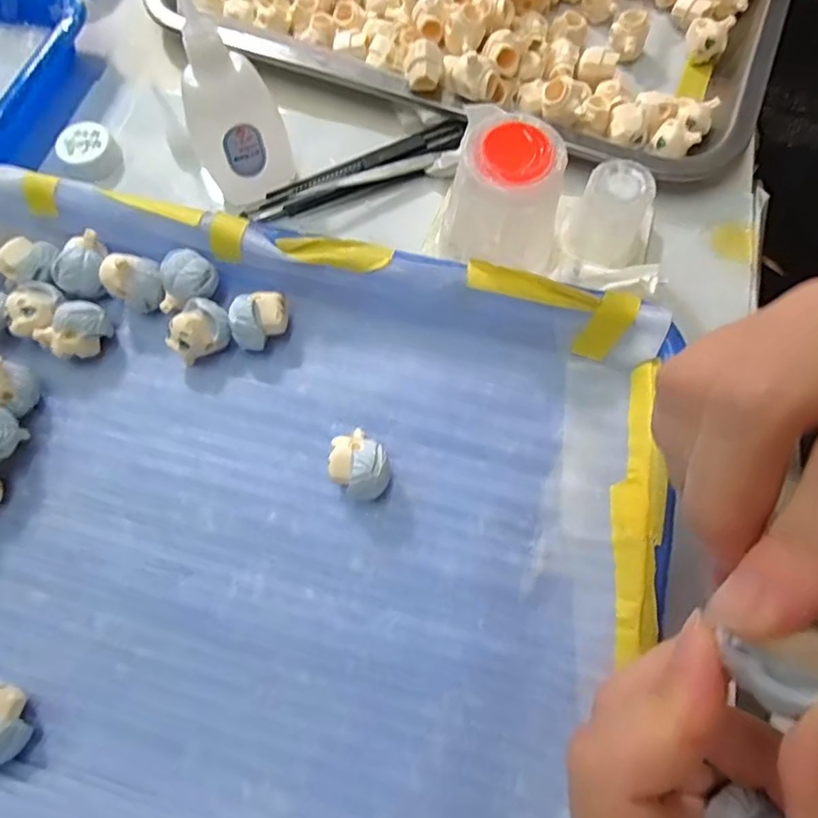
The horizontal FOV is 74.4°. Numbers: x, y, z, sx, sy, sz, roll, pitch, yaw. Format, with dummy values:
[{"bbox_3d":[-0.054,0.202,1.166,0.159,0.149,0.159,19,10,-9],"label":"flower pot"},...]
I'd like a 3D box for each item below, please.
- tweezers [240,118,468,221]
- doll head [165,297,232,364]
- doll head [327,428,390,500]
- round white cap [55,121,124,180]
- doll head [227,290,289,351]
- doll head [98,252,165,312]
[{"bbox_3d":[-0.026,-0.123,0.285,0.123,0.005,0.021,-24,89,-5],"label":"tweezers"},{"bbox_3d":[-0.094,-0.034,0.244,0.020,0.021,0.027,39,76,13],"label":"doll head"},{"bbox_3d":[-0.020,0.023,0.221,0.028,0.023,0.023,43,77,13],"label":"doll head"},{"bbox_3d":[-0.172,-0.139,0.292,0.028,0.013,0.029,0,71,1],"label":"round white cap"},{"bbox_3d":[-0.068,-0.041,0.245,0.028,0.021,0.020,-41,76,-12],"label":"doll head"},{"bbox_3d":[-0.126,-0.058,0.250,0.021,0.026,0.023,0,71,1],"label":"doll head"}]

